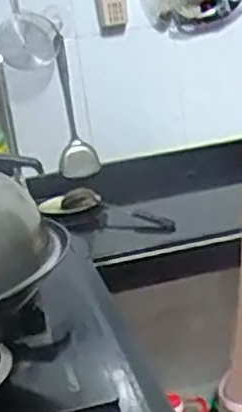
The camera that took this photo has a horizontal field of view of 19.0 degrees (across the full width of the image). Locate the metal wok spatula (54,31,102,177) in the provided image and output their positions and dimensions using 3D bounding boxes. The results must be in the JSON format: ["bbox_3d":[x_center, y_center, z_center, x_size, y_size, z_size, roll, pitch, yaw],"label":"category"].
[{"bbox_3d":[-0.113,-0.224,1.672,0.081,0.320,0.039,-21,20,-39],"label":"metal wok spatula"}]

